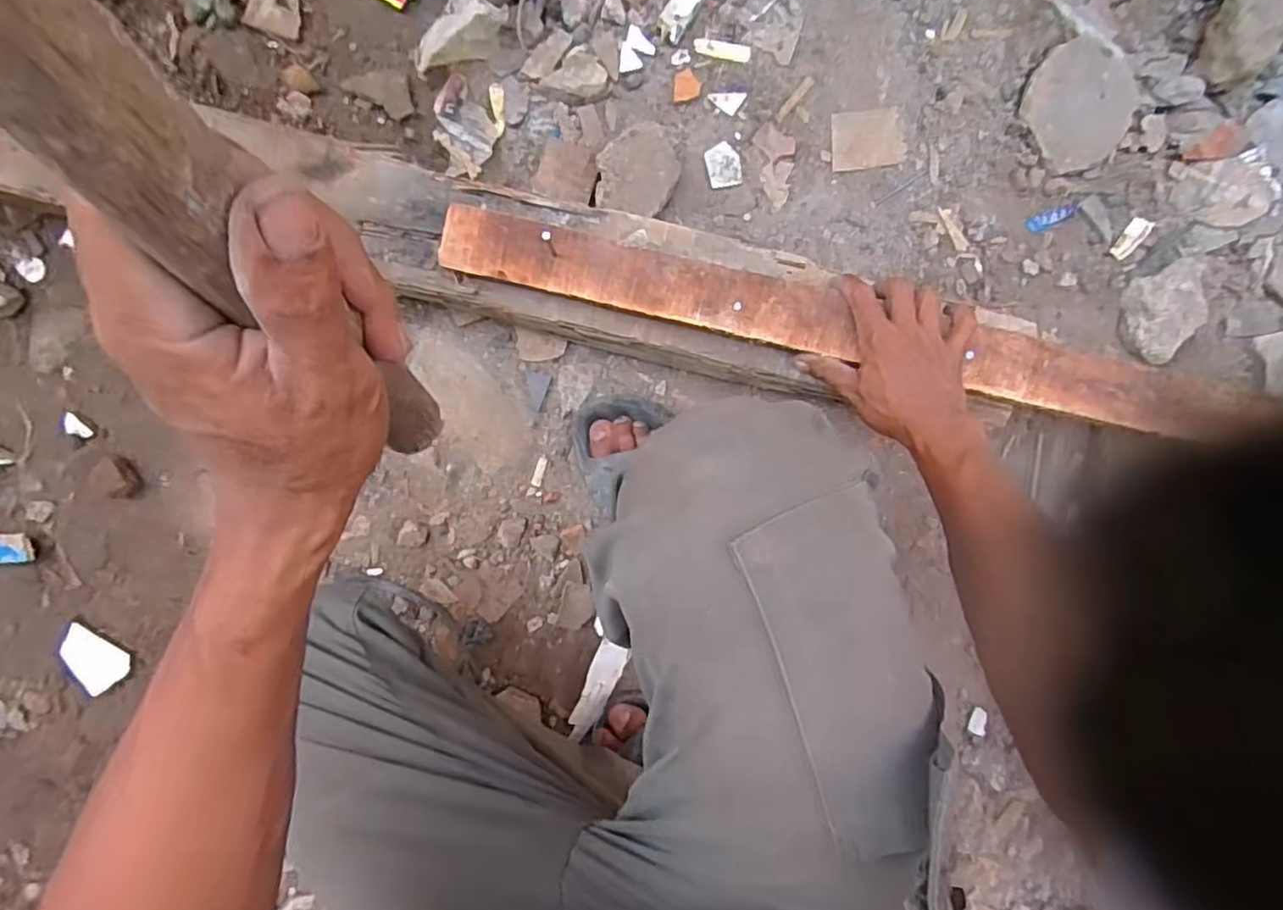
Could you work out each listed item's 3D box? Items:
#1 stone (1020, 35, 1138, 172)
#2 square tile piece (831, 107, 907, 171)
[{"bbox_3d":[0.451,-0.360,0.655,0.105,0.022,0.114,0,94,0],"label":"stone"},{"bbox_3d":[0.235,-0.327,0.667,0.075,0.004,0.059,-4,94,0],"label":"square tile piece"}]

